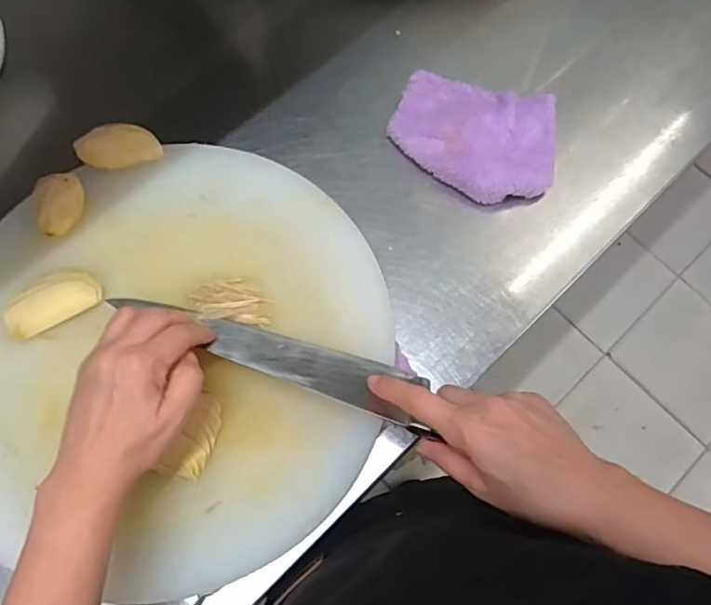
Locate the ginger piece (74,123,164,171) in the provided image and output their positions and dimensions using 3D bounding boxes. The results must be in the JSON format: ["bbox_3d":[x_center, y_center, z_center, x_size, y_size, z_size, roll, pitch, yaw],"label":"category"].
[{"bbox_3d":[-0.208,-0.137,0.487,0.066,0.023,0.033,-15,74,-6],"label":"ginger piece"}]

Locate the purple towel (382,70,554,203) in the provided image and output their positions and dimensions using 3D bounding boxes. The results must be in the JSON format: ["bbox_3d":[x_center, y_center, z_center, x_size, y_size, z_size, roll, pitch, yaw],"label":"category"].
[{"bbox_3d":[0.112,-0.155,0.518,0.152,0.027,0.118,17,73,4],"label":"purple towel"}]

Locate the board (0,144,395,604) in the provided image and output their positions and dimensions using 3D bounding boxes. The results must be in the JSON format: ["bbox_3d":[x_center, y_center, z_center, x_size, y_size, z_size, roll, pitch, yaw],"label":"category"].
[{"bbox_3d":[-0.152,0.042,0.448,0.360,0.028,0.343,0,73,-2],"label":"board"}]

